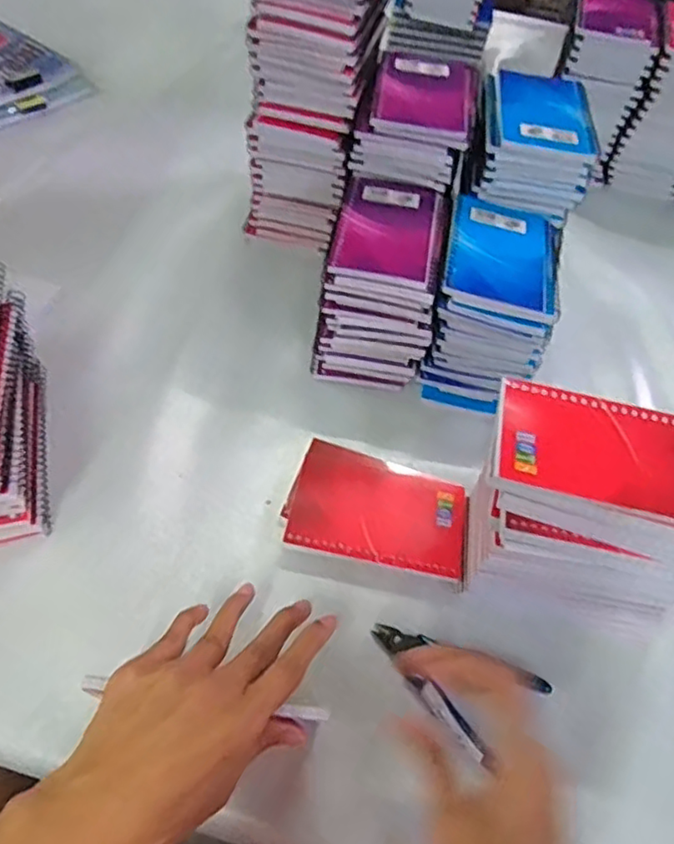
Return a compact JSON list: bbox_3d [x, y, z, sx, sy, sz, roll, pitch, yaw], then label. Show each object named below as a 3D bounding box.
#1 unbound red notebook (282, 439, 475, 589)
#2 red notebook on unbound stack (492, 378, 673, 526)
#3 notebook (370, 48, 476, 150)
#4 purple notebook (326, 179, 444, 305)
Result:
[{"bbox_3d":[0.032,0.068,0.479,0.137,0.016,0.099,13,53,3],"label":"unbound red notebook"},{"bbox_3d":[0.161,0.017,0.369,0.131,0.012,0.084,15,53,4],"label":"red notebook on unbound stack"},{"bbox_3d":[0.081,-0.298,0.561,0.086,0.015,0.126,13,58,-1],"label":"notebook"},{"bbox_3d":[0.045,-0.158,0.530,0.086,0.016,0.127,12,53,2],"label":"purple notebook"}]

